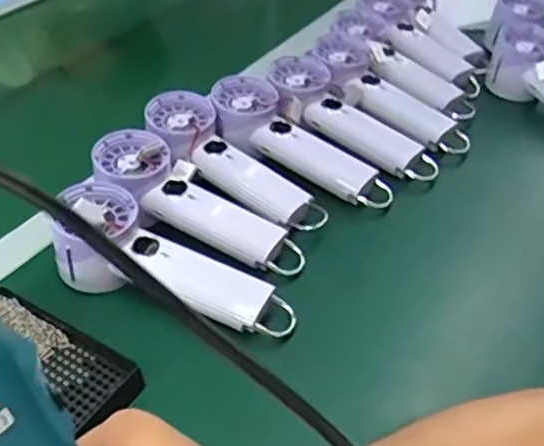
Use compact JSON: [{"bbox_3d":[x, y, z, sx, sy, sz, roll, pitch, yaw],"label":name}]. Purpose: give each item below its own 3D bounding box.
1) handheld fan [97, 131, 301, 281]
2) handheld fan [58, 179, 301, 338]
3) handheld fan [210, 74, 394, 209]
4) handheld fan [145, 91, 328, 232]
[{"bbox_3d":[-0.065,-0.009,0.524,0.201,0.048,0.074,33,49,12],"label":"handheld fan"},{"bbox_3d":[-0.075,0.035,0.472,0.197,0.061,0.064,25,46,9],"label":"handheld fan"},{"bbox_3d":[0.024,-0.072,0.588,0.195,0.031,0.060,37,51,16],"label":"handheld fan"},{"bbox_3d":[-0.036,-0.053,0.562,0.194,0.032,0.054,40,53,18],"label":"handheld fan"}]

